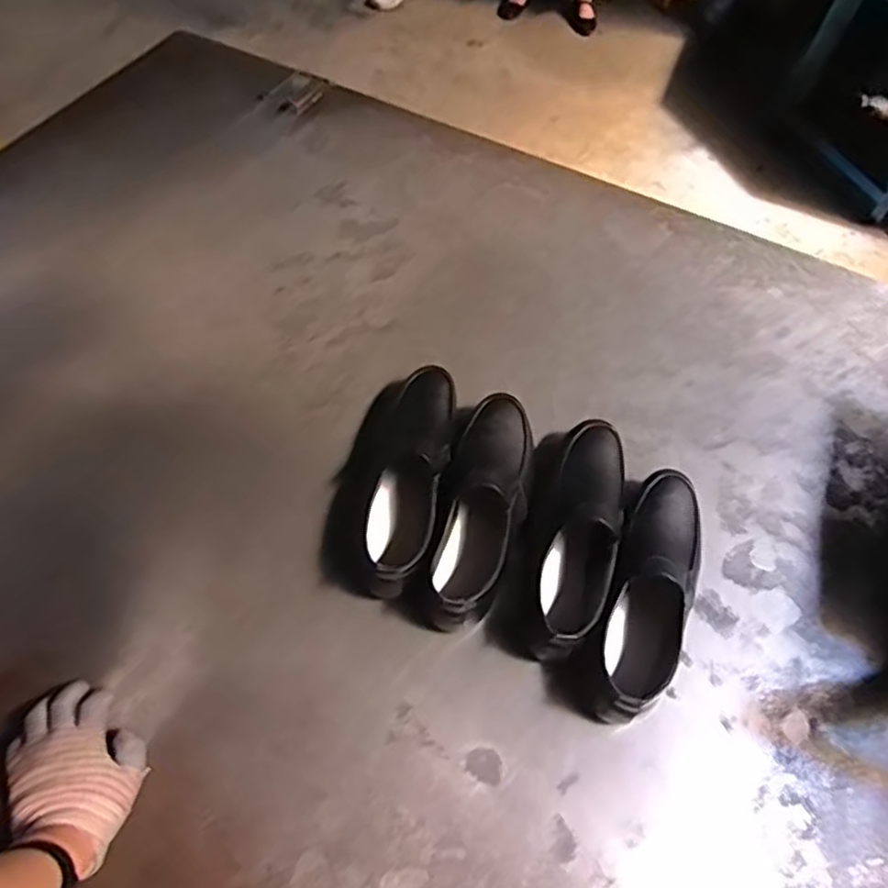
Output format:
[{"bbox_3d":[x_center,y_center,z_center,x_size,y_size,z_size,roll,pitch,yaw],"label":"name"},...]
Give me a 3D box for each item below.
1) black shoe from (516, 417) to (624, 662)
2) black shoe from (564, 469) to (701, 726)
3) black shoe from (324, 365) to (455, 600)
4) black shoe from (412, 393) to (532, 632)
[{"bbox_3d":[0.143,0.095,0.769,0.098,0.091,0.285,16,59,5],"label":"black shoe"},{"bbox_3d":[0.223,0.153,0.737,0.105,0.090,0.284,26,60,11],"label":"black shoe"},{"bbox_3d":[-0.059,0.033,0.788,0.120,0.082,0.284,11,58,2],"label":"black shoe"},{"bbox_3d":[0.042,0.067,0.777,0.094,0.087,0.286,15,59,4],"label":"black shoe"}]

